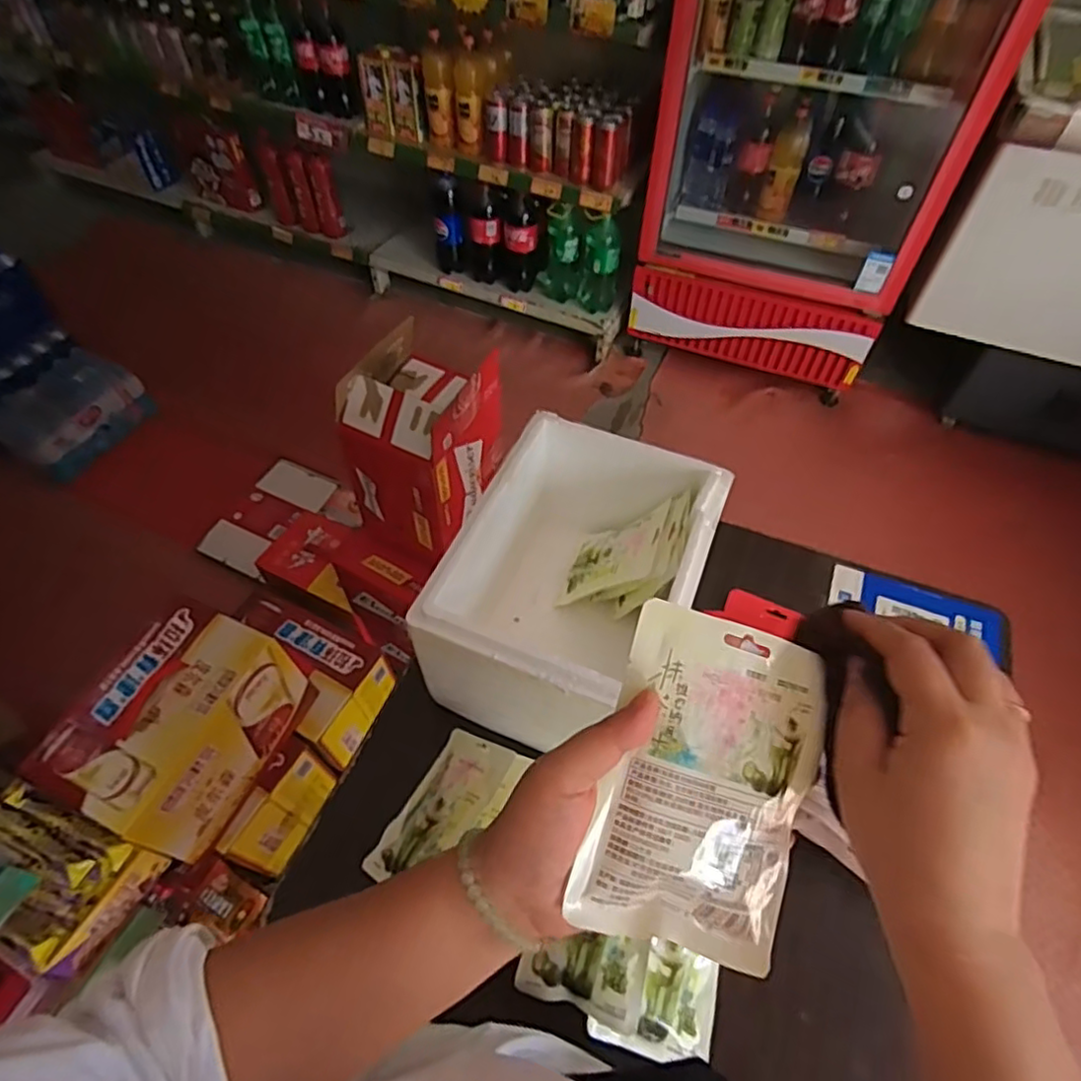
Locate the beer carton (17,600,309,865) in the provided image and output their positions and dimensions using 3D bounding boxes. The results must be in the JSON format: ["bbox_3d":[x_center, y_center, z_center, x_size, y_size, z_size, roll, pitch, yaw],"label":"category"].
[{"bbox_3d":[-0.493,0.258,0.890,0.176,0.175,0.274,20,56,13],"label":"beer carton"}]

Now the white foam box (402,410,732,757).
[{"bbox_3d":[0.036,0.051,0.641,0.208,0.174,0.277,19,56,13],"label":"white foam box"}]

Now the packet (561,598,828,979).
[{"bbox_3d":[0.077,0.110,0.289,0.098,0.013,0.143,17,83,-8],"label":"packet"}]

